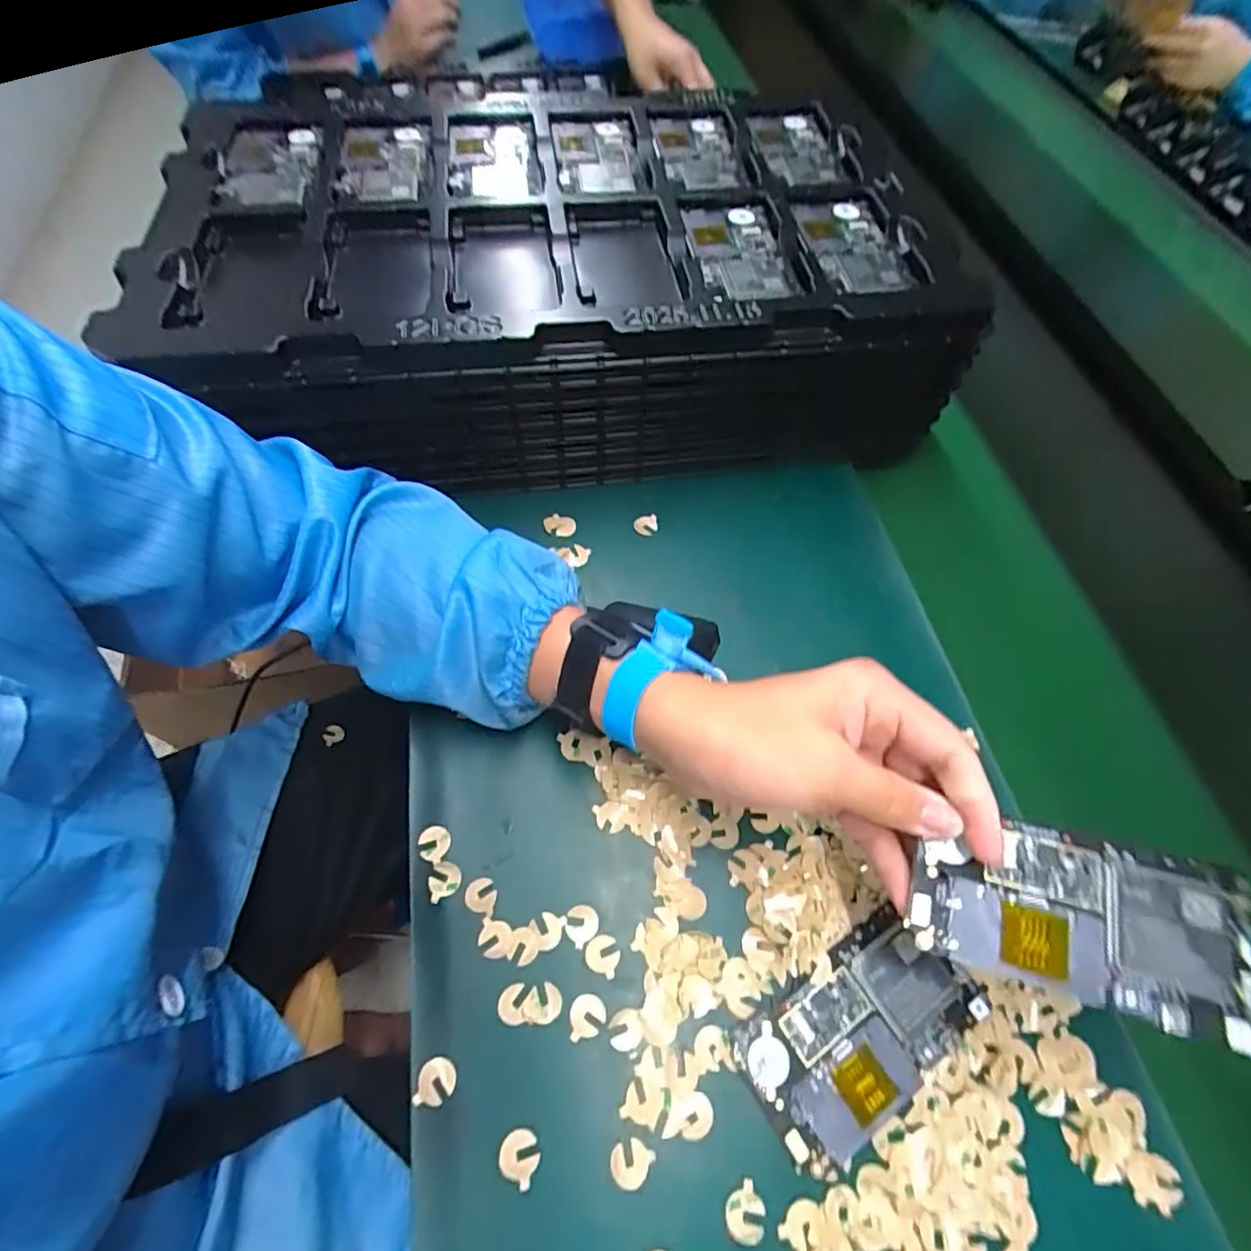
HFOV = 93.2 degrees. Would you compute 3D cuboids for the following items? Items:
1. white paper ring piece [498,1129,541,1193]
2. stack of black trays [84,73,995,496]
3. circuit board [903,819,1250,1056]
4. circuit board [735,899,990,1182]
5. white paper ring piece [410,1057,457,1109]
[{"bbox_3d":[-0.048,0.242,0.270,0.019,0.004,0.017,32,61,15],"label":"white paper ring piece"},{"bbox_3d":[-0.050,-0.279,0.488,0.542,0.141,0.323,-6,61,-6],"label":"stack of black trays"},{"bbox_3d":[0.187,0.121,0.245,0.124,0.010,0.067,6,60,10],"label":"circuit board"},{"bbox_3d":[0.118,0.202,0.295,0.122,0.009,0.068,-28,66,-17],"label":"circuit board"},{"bbox_3d":[-0.090,0.218,0.281,0.017,0.004,0.020,12,61,4],"label":"white paper ring piece"}]

